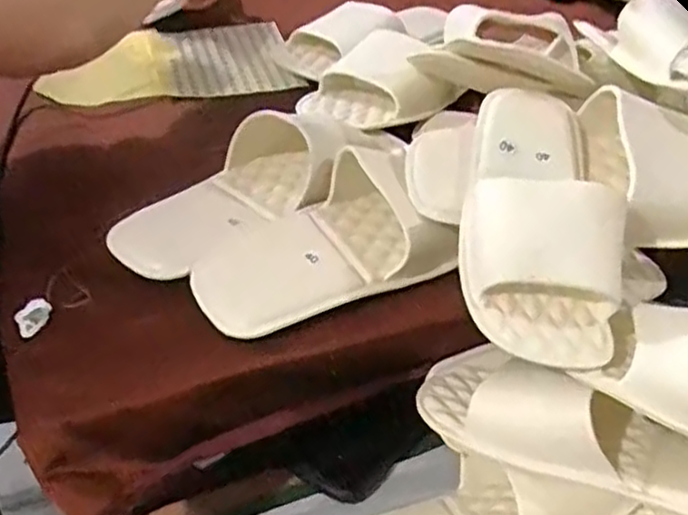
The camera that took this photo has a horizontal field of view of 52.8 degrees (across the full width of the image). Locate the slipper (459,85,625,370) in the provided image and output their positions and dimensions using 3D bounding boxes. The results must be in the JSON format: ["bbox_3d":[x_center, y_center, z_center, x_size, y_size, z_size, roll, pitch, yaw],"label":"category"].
[{"bbox_3d":[0.128,-0.034,0.454,0.100,0.050,0.214,4,55,1],"label":"slipper"}]

